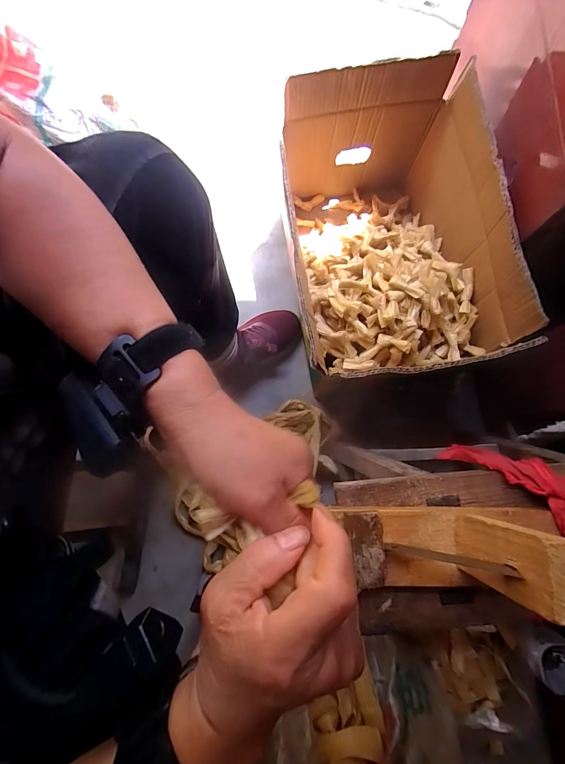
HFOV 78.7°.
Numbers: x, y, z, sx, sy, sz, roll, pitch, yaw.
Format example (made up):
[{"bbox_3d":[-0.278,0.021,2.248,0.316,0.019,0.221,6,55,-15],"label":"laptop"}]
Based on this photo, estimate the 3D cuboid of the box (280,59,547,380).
[{"bbox_3d":[0.161,-0.220,0.596,0.298,0.278,0.465,-5,79,-1],"label":"box"}]

